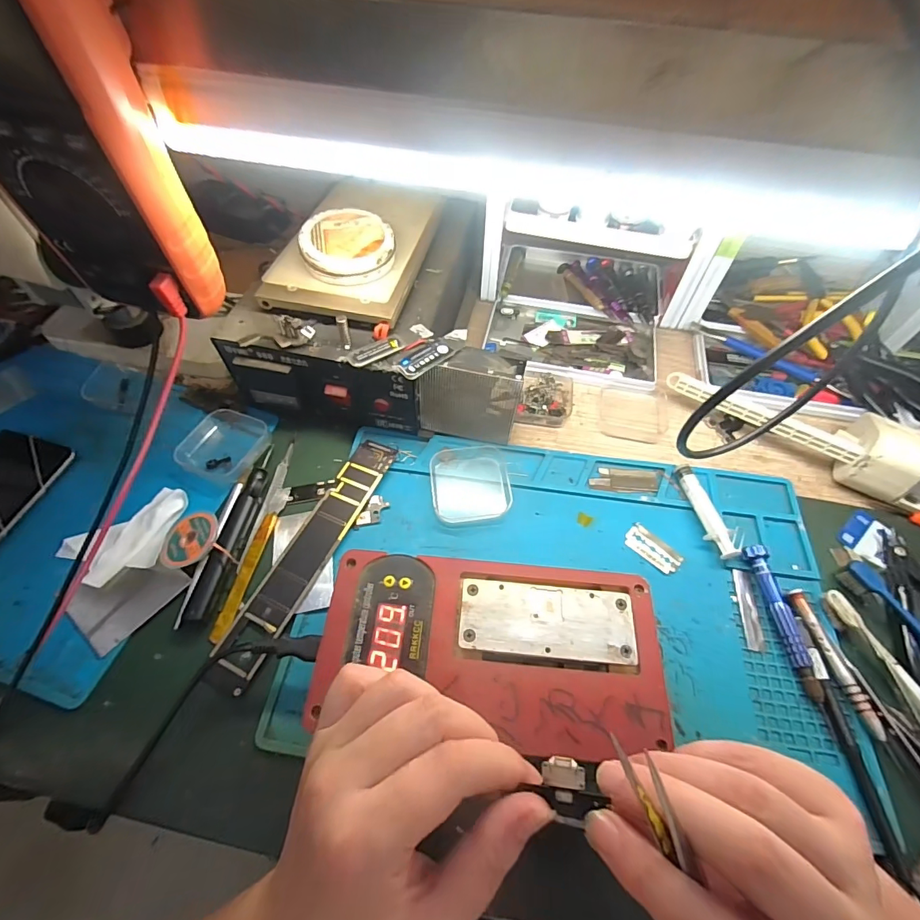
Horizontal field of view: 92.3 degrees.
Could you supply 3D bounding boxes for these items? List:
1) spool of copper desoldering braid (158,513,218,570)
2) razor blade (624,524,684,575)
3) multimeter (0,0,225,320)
[{"bbox_3d":[-0.201,0.059,0.331,0.041,0.008,0.041,-6,55,9],"label":"spool of copper desoldering braid"},{"bbox_3d":[0.151,0.068,0.344,0.023,0.004,0.043,-39,67,-23],"label":"razor blade"},{"bbox_3d":[-0.181,-0.151,0.211,0.088,0.166,0.051,16,58,9],"label":"multimeter"}]

